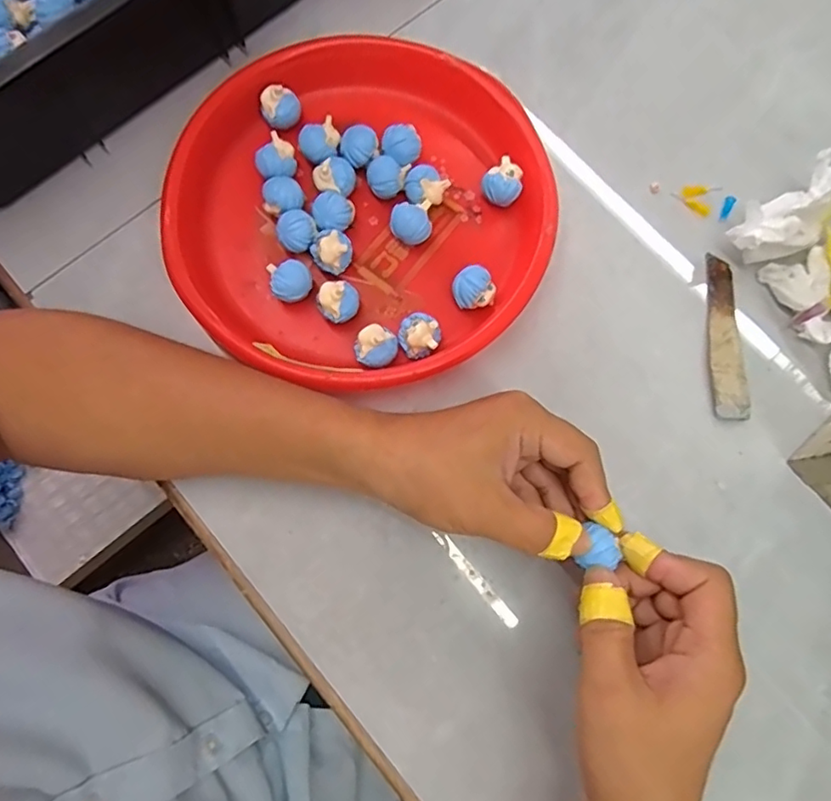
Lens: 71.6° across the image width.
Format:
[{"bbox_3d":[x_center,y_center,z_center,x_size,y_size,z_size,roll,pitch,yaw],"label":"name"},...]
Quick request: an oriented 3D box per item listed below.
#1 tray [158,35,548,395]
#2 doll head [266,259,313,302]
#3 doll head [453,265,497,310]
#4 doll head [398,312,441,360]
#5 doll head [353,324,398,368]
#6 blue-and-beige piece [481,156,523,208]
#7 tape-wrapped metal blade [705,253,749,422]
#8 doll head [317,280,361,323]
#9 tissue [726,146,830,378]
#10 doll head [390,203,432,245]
[{"bbox_3d":[-0.037,-0.127,0.396,0.244,0.038,0.246,0,78,0],"label":"tray"},{"bbox_3d":[-0.083,-0.079,0.389,0.027,0.027,0.025,-14,78,-3],"label":"doll head"},{"bbox_3d":[0.040,-0.075,0.384,0.027,0.023,0.024,6,78,1],"label":"doll head"},{"bbox_3d":[0.002,-0.041,0.377,0.026,0.025,0.028,0,78,0],"label":"doll head"},{"bbox_3d":[-0.026,-0.033,0.377,0.026,0.027,0.025,0,78,0],"label":"doll head"},{"bbox_3d":[0.061,-0.153,0.408,0.027,0.025,0.028,5,78,1],"label":"blue-and-beige piece"},{"bbox_3d":[0.213,-0.045,0.398,0.022,0.006,0.118,3,73,-1],"label":"tape-wrapped metal blade"},{"bbox_3d":[-0.050,-0.064,0.382,0.026,0.029,0.021,-17,78,-4],"label":"doll head"},{"bbox_3d":[0.281,-0.083,0.387,0.085,0.045,0.134,-36,80,-7],"label":"tissue"},{"bbox_3d":[-0.004,-0.121,0.399,0.024,0.022,0.026,-25,79,-5],"label":"doll head"}]

